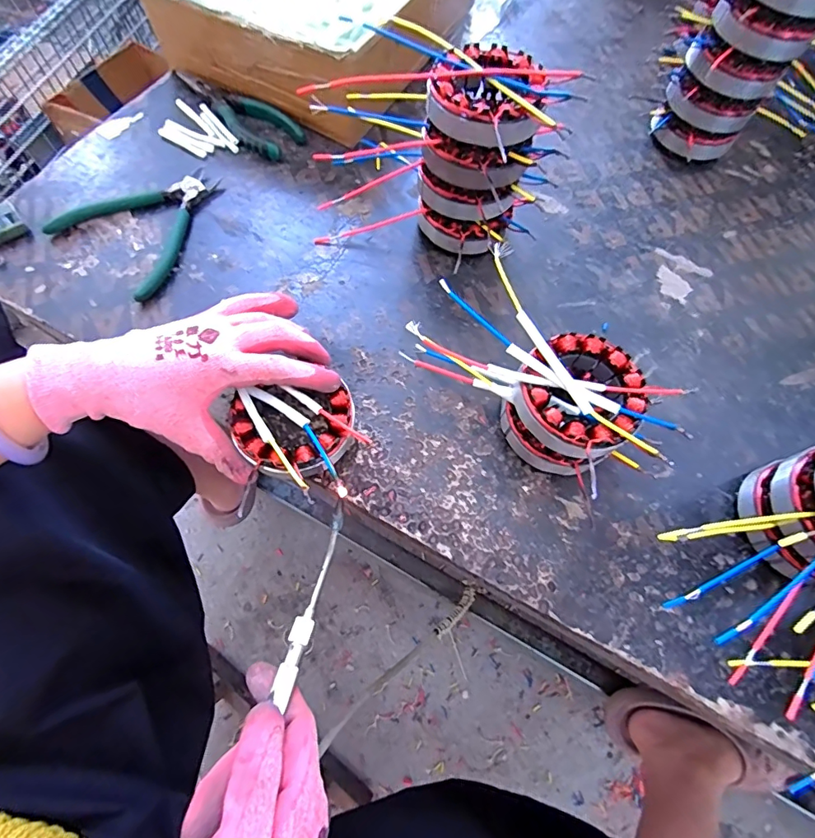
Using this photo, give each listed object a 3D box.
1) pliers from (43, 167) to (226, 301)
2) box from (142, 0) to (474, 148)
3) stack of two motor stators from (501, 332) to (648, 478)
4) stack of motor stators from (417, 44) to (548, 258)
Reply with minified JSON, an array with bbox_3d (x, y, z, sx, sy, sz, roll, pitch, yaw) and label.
[{"bbox_3d":[-0.231,-0.183,0.421,0.115,0.012,0.136,33,70,11],"label":"pliers"},{"bbox_3d":[-0.072,-0.490,0.511,0.253,0.092,0.373,25,68,8],"label":"box"},{"bbox_3d":[0.119,-0.009,0.342,0.088,0.070,0.085,-40,74,-17],"label":"stack of two motor stators"},{"bbox_3d":[0.055,-0.213,0.390,0.089,0.136,0.092,10,67,2],"label":"stack of motor stators"}]

